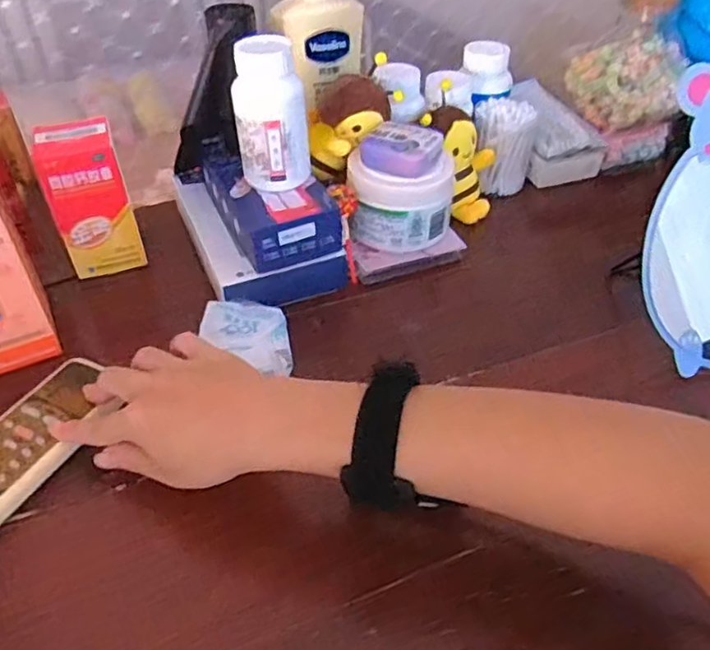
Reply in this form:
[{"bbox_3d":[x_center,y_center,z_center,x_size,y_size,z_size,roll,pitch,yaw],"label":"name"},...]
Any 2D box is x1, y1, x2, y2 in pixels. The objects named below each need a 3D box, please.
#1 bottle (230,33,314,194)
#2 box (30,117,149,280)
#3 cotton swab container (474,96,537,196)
[{"bbox_3d":[-0.059,-0.151,0.452,0.050,0.101,0.040,-29,50,-27],"label":"bottle"},{"bbox_3d":[-0.209,-0.102,0.497,0.061,0.111,0.057,-14,45,-15],"label":"box"},{"bbox_3d":[0.143,-0.173,0.597,0.057,0.079,0.051,8,44,8],"label":"cotton swab container"}]

